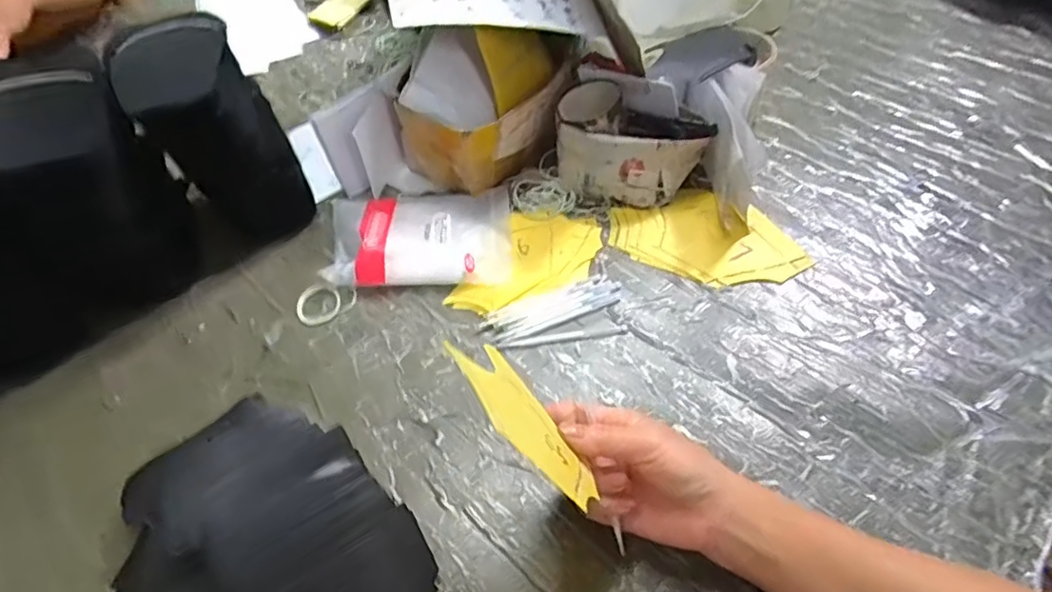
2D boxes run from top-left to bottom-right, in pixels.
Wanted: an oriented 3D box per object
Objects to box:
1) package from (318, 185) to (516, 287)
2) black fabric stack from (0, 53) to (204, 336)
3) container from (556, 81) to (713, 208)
[{"bbox_3d":[-0.102,-0.067,0.588,0.174,0.029,0.124,-2,53,1],"label":"package"},{"bbox_3d":[-0.375,-0.088,0.532,0.119,0.177,0.134,-34,59,-21],"label":"black fabric stack"},{"bbox_3d":[0.102,-0.148,0.606,0.141,0.083,0.083,20,57,16],"label":"container"}]

